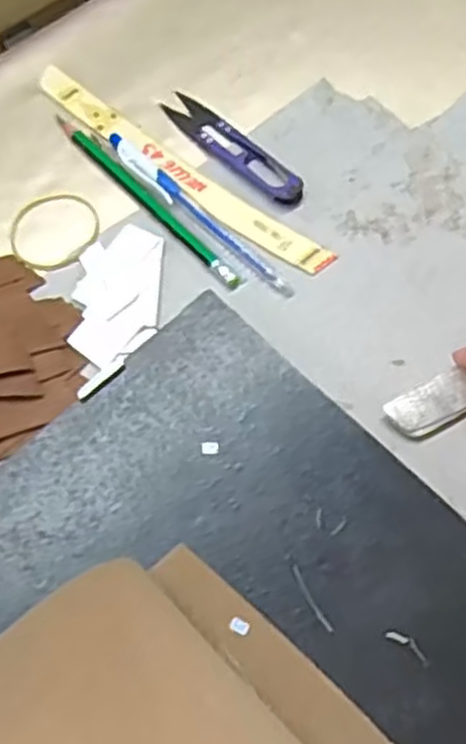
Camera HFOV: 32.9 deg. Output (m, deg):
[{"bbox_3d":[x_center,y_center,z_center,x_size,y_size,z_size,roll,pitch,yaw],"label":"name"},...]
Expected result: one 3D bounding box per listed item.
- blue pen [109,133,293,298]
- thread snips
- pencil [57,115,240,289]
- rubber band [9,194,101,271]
[{"bbox_3d":[-0.020,-0.087,0.436,0.013,0.007,0.136,-43,77,-14],"label":"blue pen"},{"bbox_3d":[0.001,-0.130,0.454,0.099,0.008,0.021,42,75,13],"label":"thread snips"},{"bbox_3d":[-0.050,-0.098,0.440,0.009,0.004,0.147,-42,76,-14],"label":"pencil"},{"bbox_3d":[-0.098,-0.078,0.434,0.050,0.004,0.046,0,70,-1],"label":"rubber band"}]

